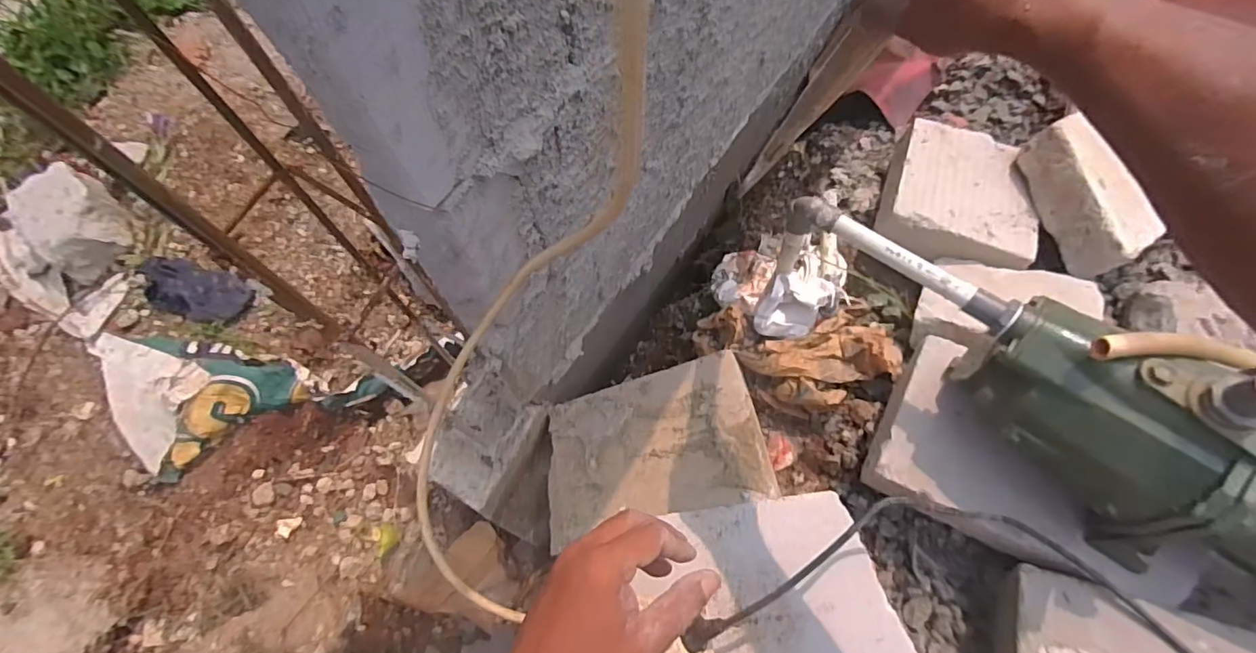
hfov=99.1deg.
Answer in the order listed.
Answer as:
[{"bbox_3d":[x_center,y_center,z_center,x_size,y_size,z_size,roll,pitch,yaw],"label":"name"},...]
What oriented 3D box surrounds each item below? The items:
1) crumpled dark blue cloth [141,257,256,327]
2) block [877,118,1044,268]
[{"bbox_3d":[-0.647,-0.052,0.796,0.163,0.043,0.079,12,69,6],"label":"crumpled dark blue cloth"},{"bbox_3d":[0.482,-0.196,0.780,0.192,0.048,0.221,17,69,7],"label":"block"}]

